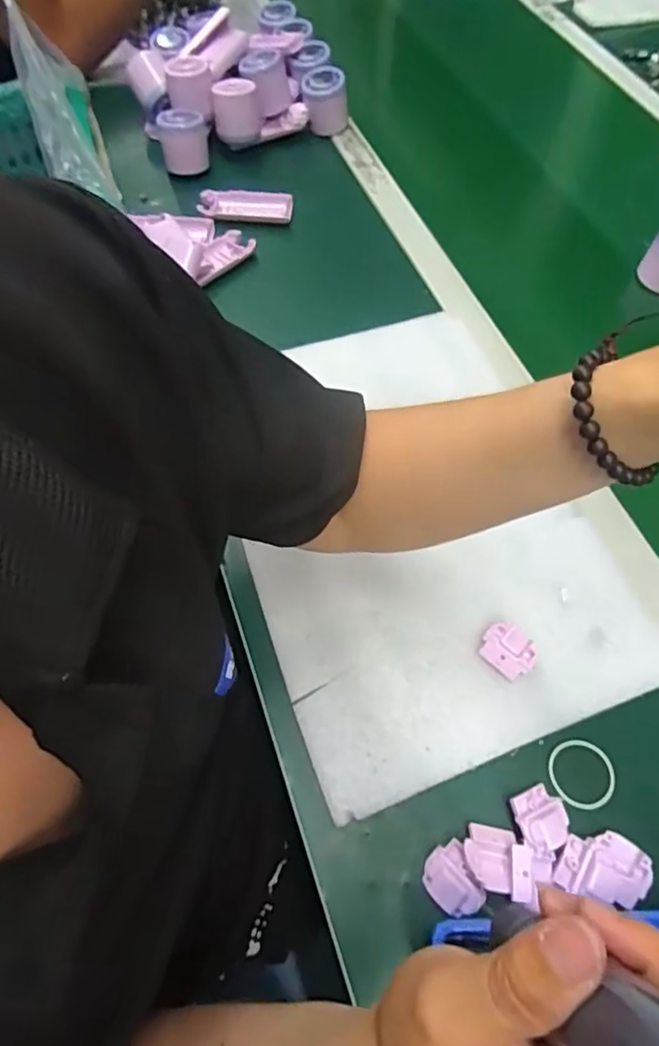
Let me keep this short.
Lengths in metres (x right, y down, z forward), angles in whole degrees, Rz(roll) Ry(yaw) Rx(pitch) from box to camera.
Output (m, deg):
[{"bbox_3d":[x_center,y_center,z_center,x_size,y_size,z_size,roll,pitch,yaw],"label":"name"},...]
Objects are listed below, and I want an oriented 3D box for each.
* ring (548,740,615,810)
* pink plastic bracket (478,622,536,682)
[{"bbox_3d":[0.170,0.169,0.397,0.045,0.004,0.043,0,61,-1],"label":"ring"},{"bbox_3d":[0.129,0.092,0.426,0.034,0.014,0.037,-37,68,-19],"label":"pink plastic bracket"}]

